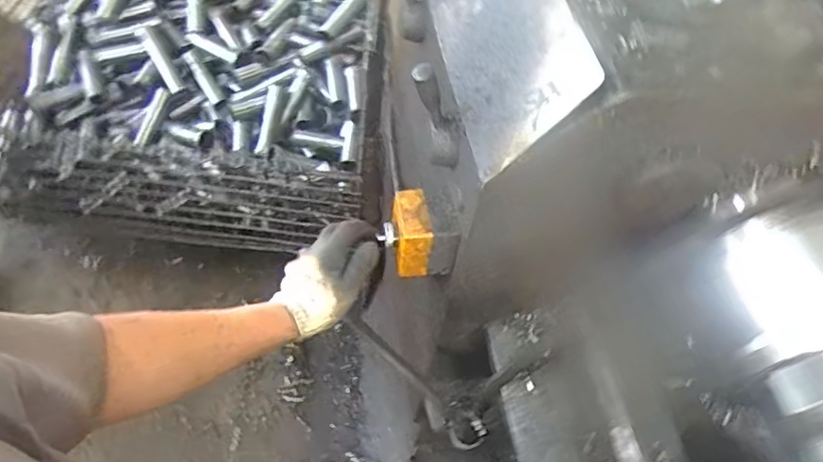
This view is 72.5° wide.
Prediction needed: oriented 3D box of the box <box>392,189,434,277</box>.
[{"bbox_3d":[-0.002,0.002,0.647,0.037,0.075,0.069,-4,56,-8],"label":"box"}]

